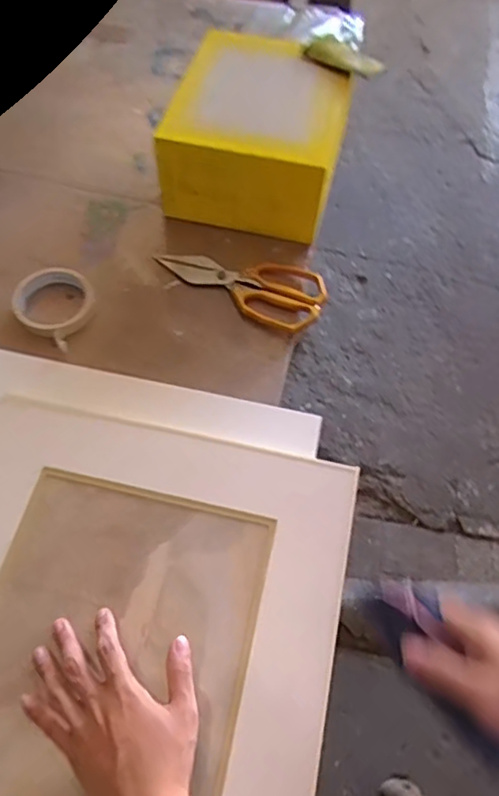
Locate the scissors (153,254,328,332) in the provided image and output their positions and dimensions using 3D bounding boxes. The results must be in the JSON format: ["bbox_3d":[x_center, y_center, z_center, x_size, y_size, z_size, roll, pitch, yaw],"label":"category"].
[{"bbox_3d":[-0.008,-0.156,0.728,0.216,0.017,0.099,26,62,12],"label":"scissors"}]

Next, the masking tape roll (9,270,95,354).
[{"bbox_3d":[-0.233,-0.116,0.690,0.090,0.032,0.096,1,59,-2],"label":"masking tape roll"}]

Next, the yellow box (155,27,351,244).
[{"bbox_3d":[0.011,-0.361,0.785,0.209,0.139,0.254,10,59,3],"label":"yellow box"}]

